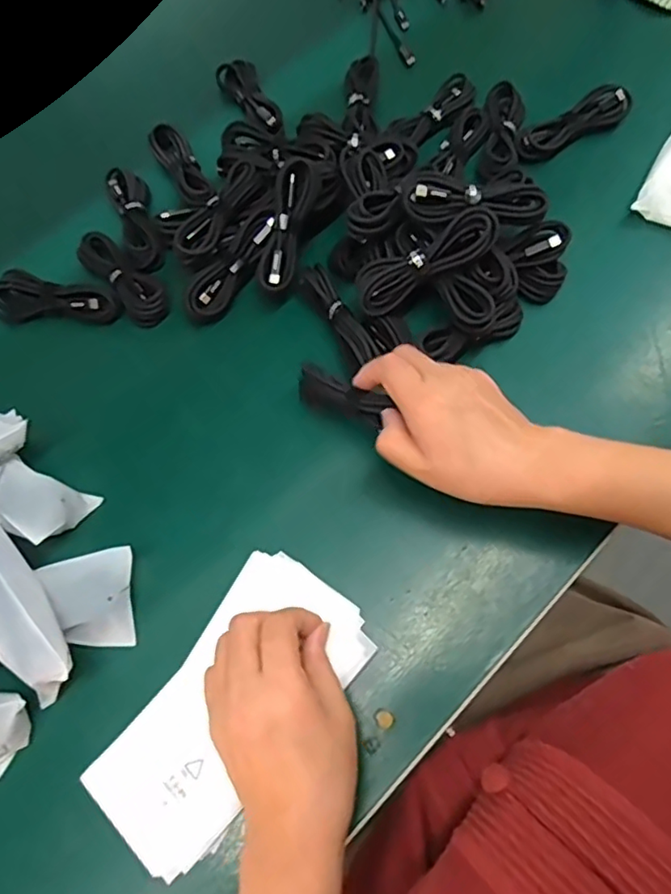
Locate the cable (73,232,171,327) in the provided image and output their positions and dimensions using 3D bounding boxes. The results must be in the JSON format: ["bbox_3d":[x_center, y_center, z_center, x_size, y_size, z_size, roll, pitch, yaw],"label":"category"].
[{"bbox_3d":[-0.181,-0.145,0.491,0.034,0.017,0.103,-40,70,-13],"label":"cable"}]

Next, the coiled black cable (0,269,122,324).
[{"bbox_3d":[-0.236,-0.123,0.491,0.115,0.030,0.033,6,67,6],"label":"coiled black cable"}]

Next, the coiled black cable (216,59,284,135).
[{"bbox_3d":[-0.079,-0.341,0.563,0.036,0.020,0.115,-31,68,-9],"label":"coiled black cable"}]

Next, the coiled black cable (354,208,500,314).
[{"bbox_3d":[0.065,-0.139,0.431,0.111,0.026,0.033,-25,68,18],"label":"coiled black cable"}]

